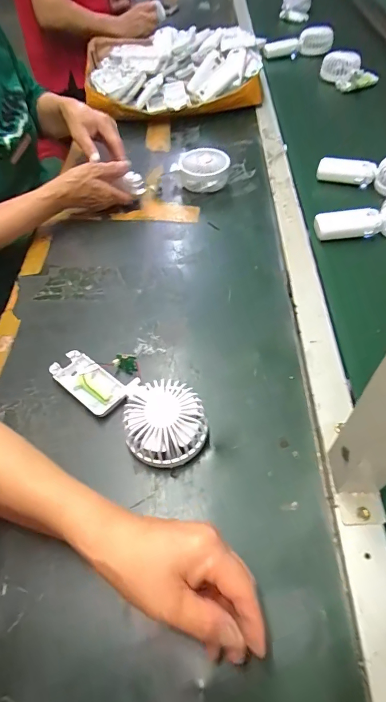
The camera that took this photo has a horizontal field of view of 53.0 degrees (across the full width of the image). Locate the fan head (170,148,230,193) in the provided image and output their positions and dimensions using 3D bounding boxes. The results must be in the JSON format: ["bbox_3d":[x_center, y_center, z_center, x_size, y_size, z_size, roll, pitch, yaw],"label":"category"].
[{"bbox_3d":[0.014,-0.321,0.684,0.094,0.052,0.067,-8,54,-2],"label":"fan head"}]

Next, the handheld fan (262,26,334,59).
[{"bbox_3d":[0.273,-0.800,1.017,0.197,0.054,0.037,-17,54,-8],"label":"handheld fan"}]

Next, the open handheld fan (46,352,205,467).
[{"bbox_3d":[-0.078,0.051,0.426,0.199,0.045,0.080,27,60,22],"label":"open handheld fan"}]

